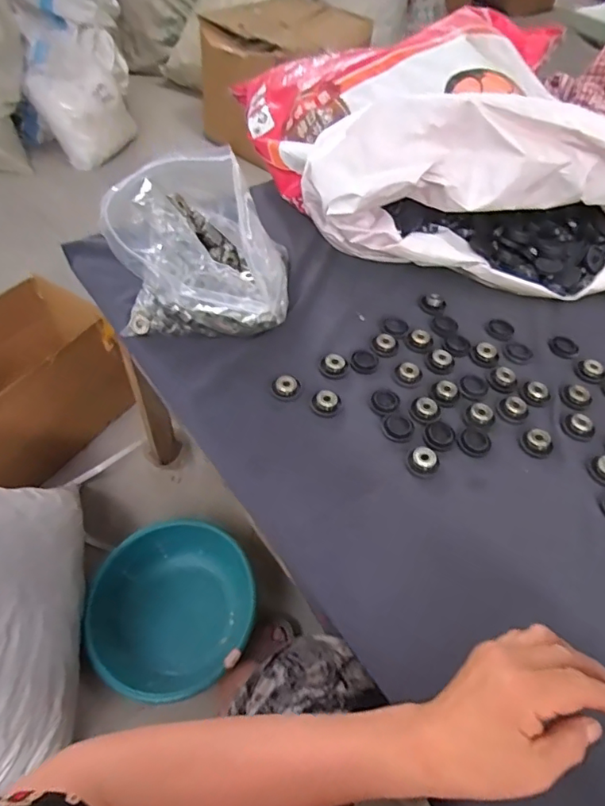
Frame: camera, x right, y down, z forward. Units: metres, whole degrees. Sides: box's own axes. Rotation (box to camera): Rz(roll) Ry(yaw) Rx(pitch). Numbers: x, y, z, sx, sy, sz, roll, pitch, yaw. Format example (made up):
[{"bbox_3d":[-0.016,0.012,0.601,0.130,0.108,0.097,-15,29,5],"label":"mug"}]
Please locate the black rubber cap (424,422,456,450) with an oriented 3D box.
[{"bbox_3d":[0.139,0.033,0.528,0.029,0.004,0.032,25,54,15],"label":"black rubber cap"}]

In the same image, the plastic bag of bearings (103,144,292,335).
[{"bbox_3d":[-0.123,-0.179,0.567,0.159,0.170,0.234,-10,53,-12],"label":"plastic bag of bearings"}]

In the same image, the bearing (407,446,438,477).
[{"bbox_3d":[0.117,0.056,0.505,0.026,0.012,0.026,2,51,-3],"label":"bearing"}]

